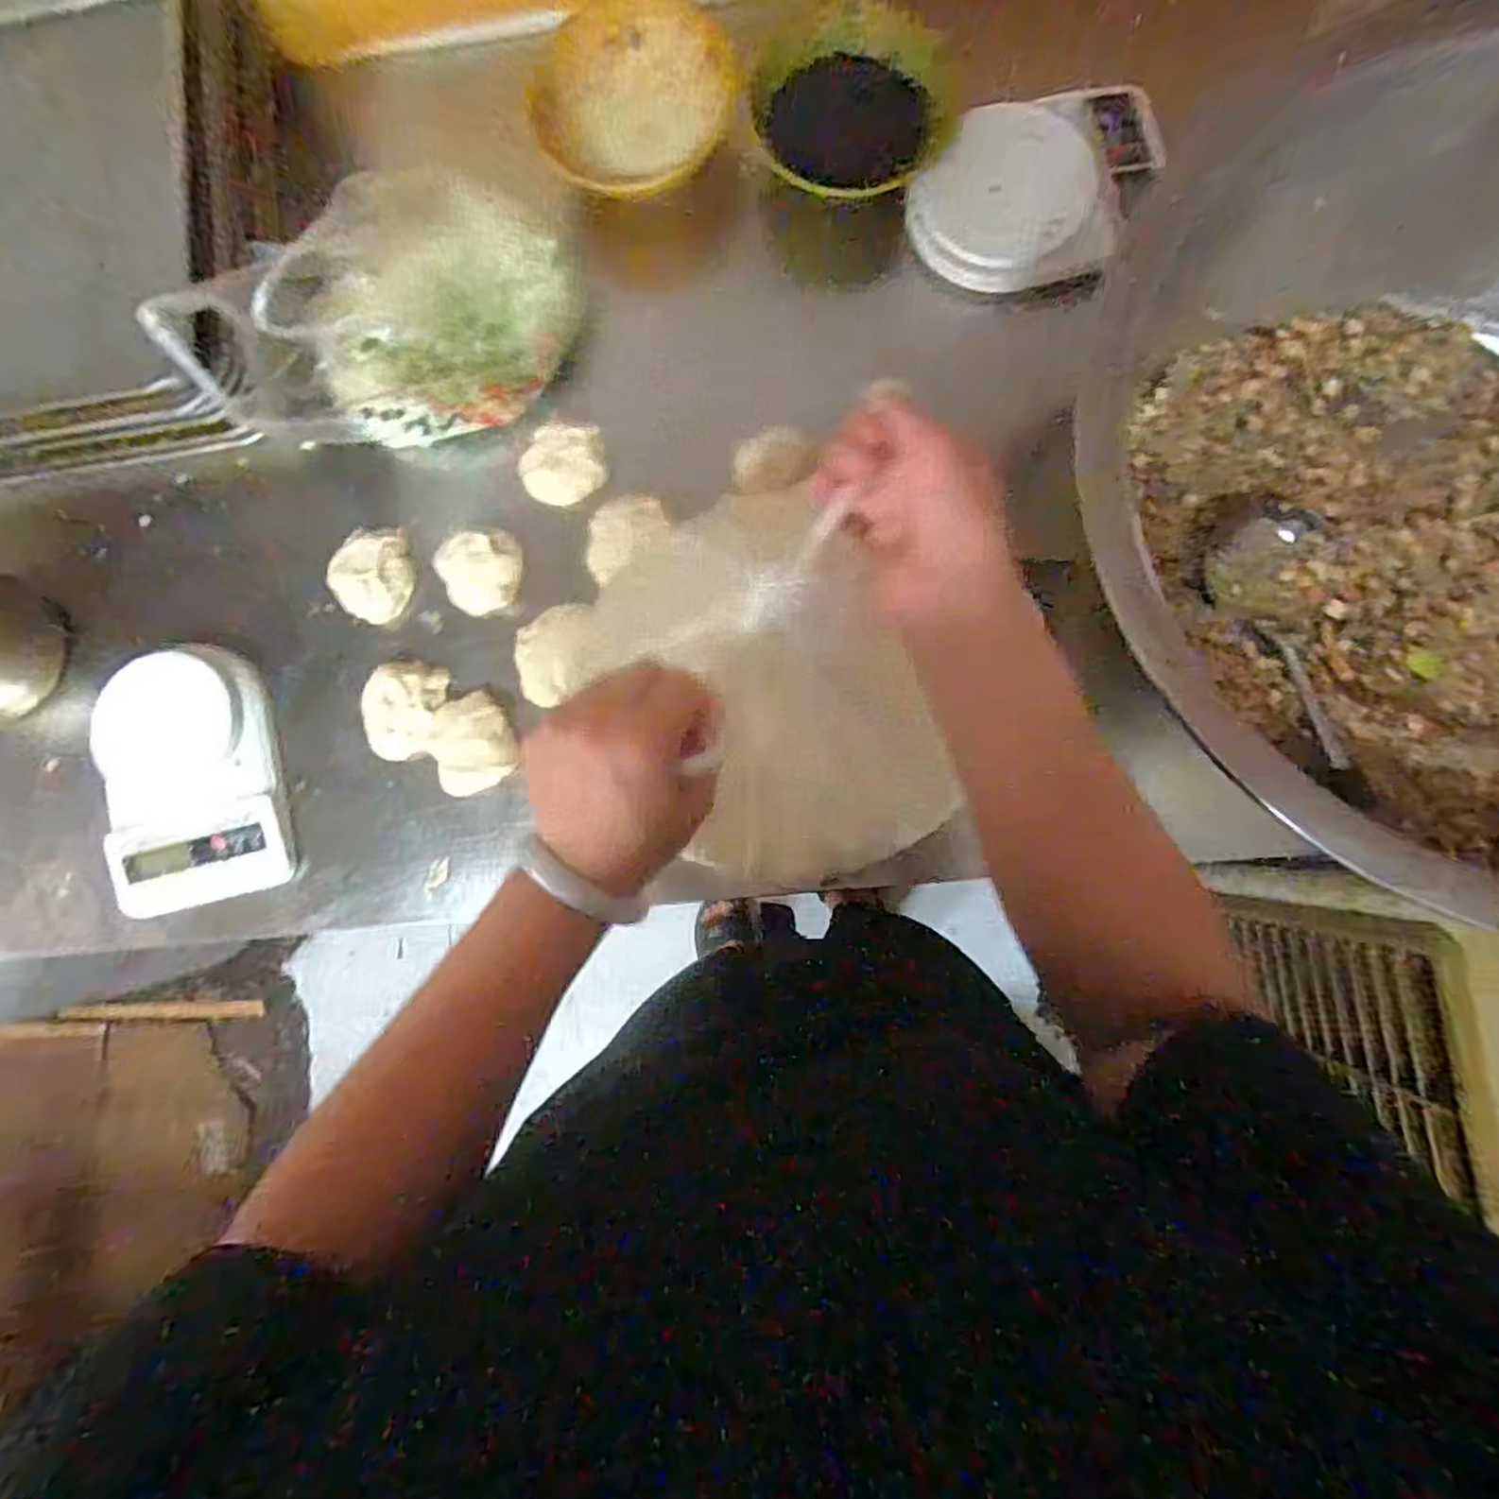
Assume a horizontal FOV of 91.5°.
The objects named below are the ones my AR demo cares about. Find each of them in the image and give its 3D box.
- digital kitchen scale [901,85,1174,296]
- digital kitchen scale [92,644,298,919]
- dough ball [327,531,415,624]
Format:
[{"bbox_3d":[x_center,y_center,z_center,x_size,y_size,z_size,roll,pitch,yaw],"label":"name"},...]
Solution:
[{"bbox_3d":[0.229,-0.449,0.589,0.193,0.033,0.137,-12,83,2],"label":"digital kitchen scale"},{"bbox_3d":[-0.457,0.022,0.591,0.137,0.033,0.204,-11,83,2],"label":"digital kitchen scale"},{"bbox_3d":[-0.315,-0.149,0.610,0.068,0.030,0.078,30,86,6],"label":"dough ball"}]

